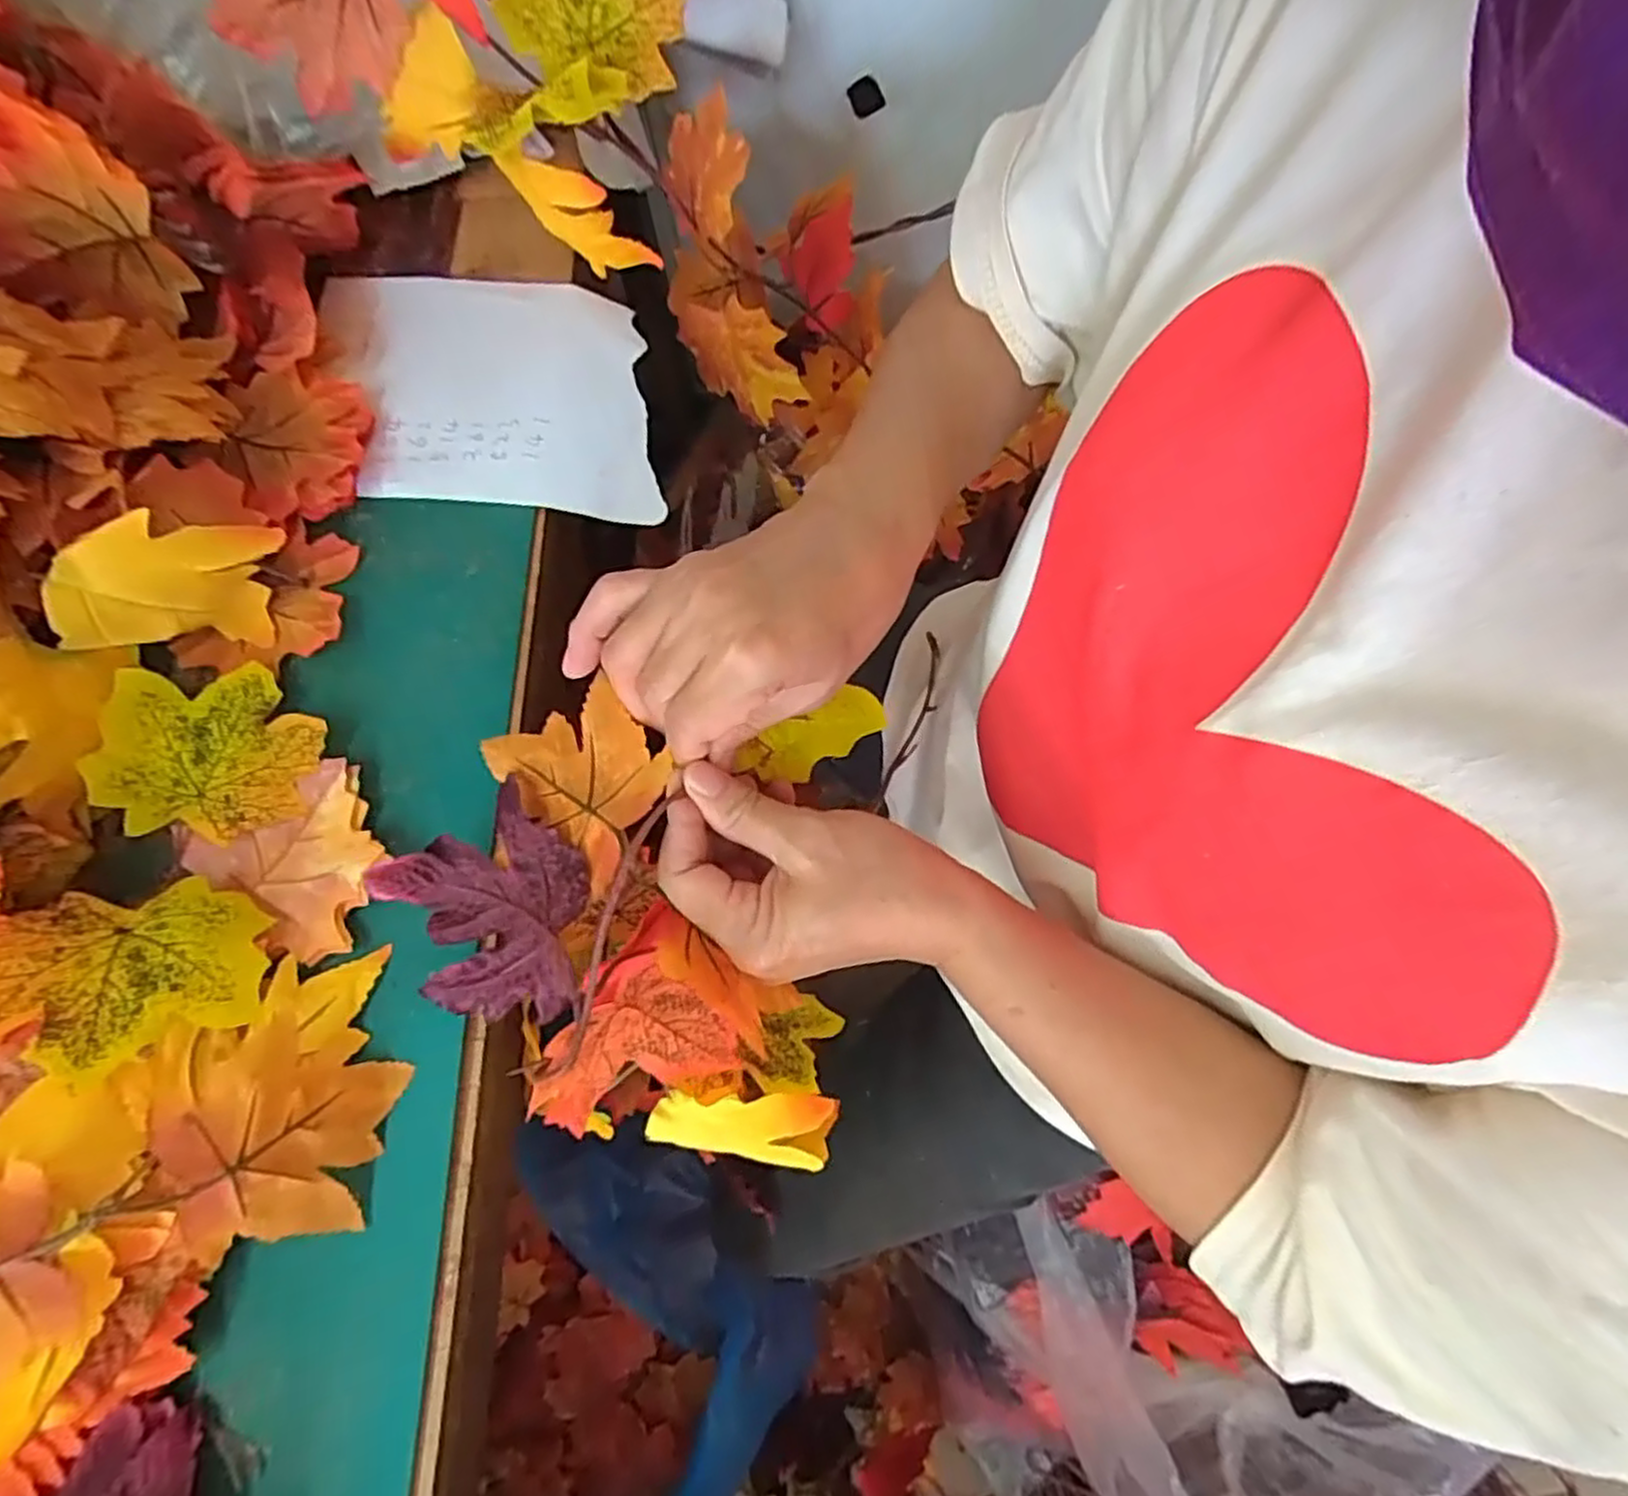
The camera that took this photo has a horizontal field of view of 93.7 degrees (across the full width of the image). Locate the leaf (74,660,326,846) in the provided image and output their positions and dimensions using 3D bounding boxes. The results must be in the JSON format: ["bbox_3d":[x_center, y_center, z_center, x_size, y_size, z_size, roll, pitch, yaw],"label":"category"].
[{"bbox_3d":[-0.268,0.000,0.341,0.087,0.026,0.077,5,75,3],"label":"leaf"}]

